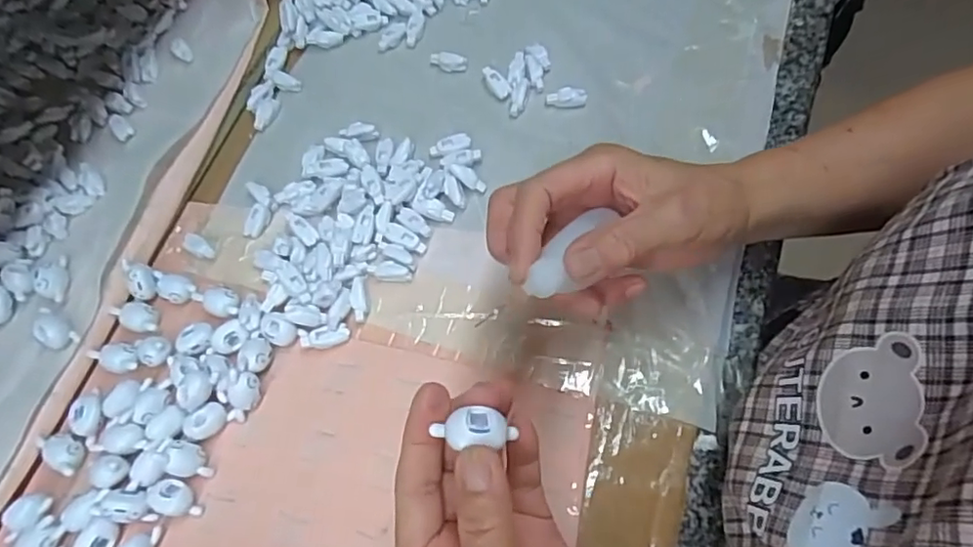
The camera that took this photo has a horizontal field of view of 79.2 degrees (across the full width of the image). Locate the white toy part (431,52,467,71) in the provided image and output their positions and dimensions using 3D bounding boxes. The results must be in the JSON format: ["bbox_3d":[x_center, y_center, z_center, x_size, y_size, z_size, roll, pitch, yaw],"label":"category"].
[{"bbox_3d":[-0.029,-0.160,0.445,0.030,0.013,0.010,17,68,10],"label":"white toy part"}]

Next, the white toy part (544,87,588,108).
[{"bbox_3d":[0.058,-0.126,0.421,0.030,0.008,0.015,-7,66,-1],"label":"white toy part"}]

